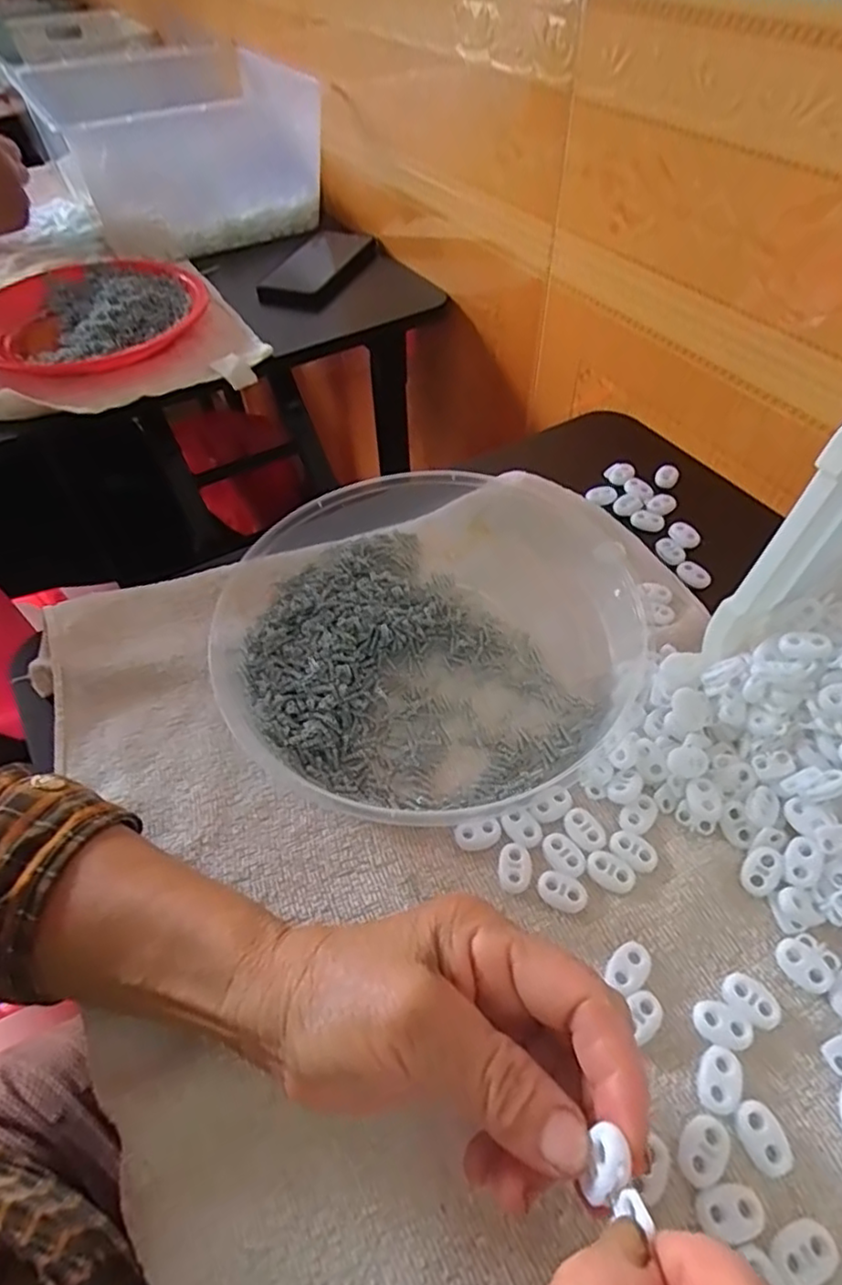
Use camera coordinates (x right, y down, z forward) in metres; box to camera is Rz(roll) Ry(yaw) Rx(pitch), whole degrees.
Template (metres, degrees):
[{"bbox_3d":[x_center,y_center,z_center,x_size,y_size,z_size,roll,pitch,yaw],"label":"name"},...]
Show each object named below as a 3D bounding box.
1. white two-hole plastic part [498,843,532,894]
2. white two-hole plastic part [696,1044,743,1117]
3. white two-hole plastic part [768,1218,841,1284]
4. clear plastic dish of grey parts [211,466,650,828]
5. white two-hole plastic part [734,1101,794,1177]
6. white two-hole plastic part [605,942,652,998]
[{"bbox_3d":[0.043,0.103,0.297,0.015,0.004,0.022,-1,52,3],"label":"white two-hole plastic part"},{"bbox_3d":[0.114,0.167,0.246,0.015,0.004,0.022,23,57,20],"label":"white two-hole plastic part"},{"bbox_3d":[0.129,0.206,0.216,0.022,0.005,0.016,-20,54,-12],"label":"white two-hole plastic part"},{"bbox_3d":[0.014,-0.017,0.376,0.255,0.031,0.224,-27,55,-17],"label":"clear plastic dish of grey parts"},{"bbox_3d":[0.125,0.181,0.235,0.016,0.004,0.021,-24,55,-15],"label":"white two-hole plastic part"},{"bbox_3d":[0.088,0.137,0.271,0.015,0.005,0.020,37,63,27],"label":"white two-hole plastic part"}]

